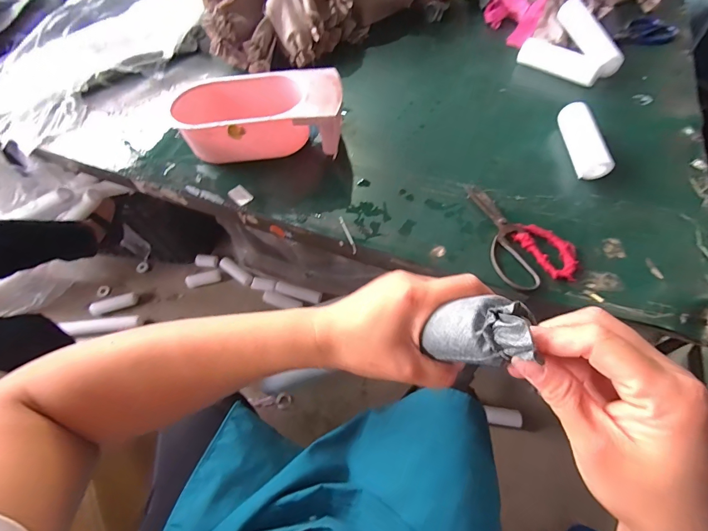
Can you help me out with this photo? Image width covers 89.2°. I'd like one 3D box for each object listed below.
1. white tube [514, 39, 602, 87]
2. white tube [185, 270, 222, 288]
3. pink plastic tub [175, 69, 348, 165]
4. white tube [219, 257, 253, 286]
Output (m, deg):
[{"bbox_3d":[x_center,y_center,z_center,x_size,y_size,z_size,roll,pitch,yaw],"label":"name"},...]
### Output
[{"bbox_3d":[0.420,-0.416,0.738,0.164,0.040,0.049,37,67,24],"label":"white tube"},{"bbox_3d":[-0.590,0.050,1.405,0.133,0.034,0.050,-12,58,-3],"label":"white tube"},{"bbox_3d":[-0.164,-0.257,0.648,0.291,0.100,0.148,-6,58,1],"label":"pink plastic tub"},{"bbox_3d":[-0.447,0.021,1.357,0.152,0.040,0.051,37,66,2],"label":"white tube"}]

